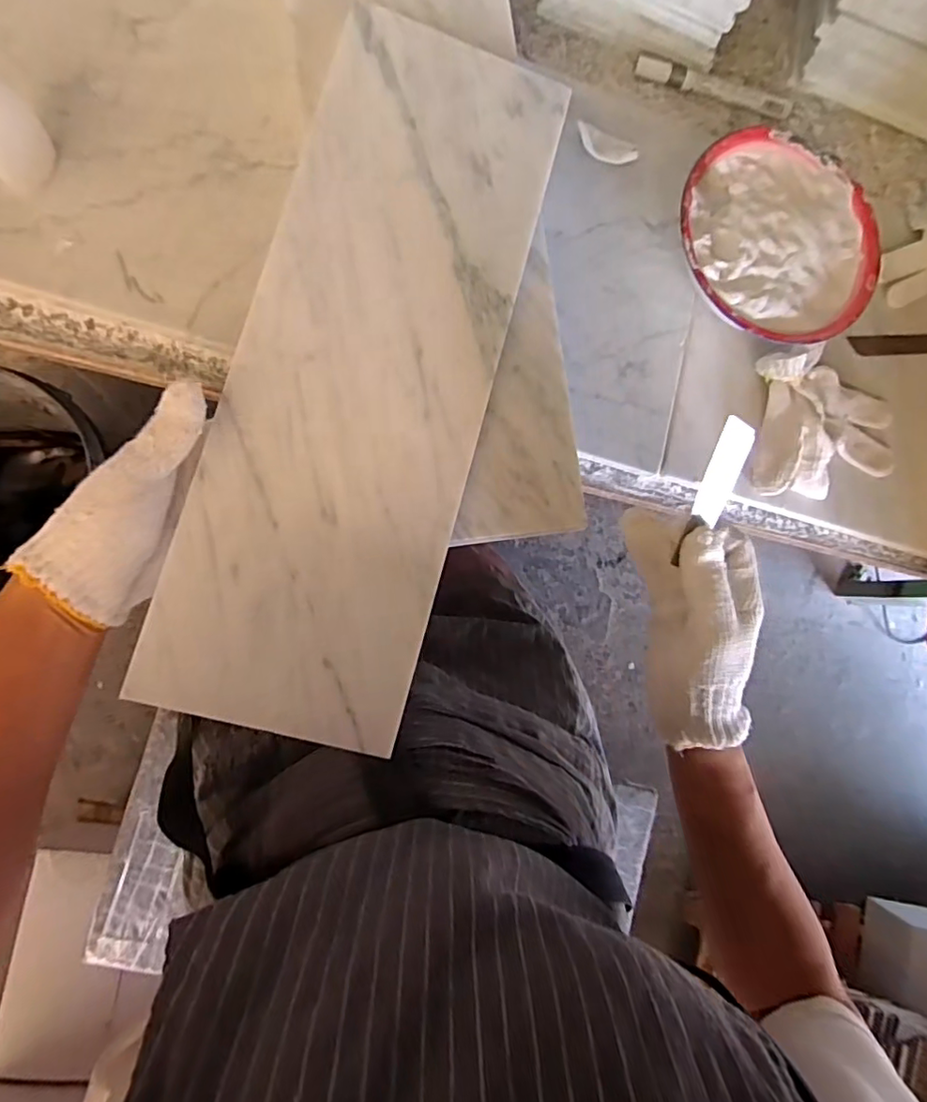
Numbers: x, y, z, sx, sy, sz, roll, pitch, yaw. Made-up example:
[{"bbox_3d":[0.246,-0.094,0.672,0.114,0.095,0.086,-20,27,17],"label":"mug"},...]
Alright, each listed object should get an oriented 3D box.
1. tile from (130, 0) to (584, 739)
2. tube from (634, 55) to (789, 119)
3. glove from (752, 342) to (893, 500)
[{"bbox_3d":[-0.055,-0.115,0.353,0.147,0.007,0.443,16,83,-7],"label":"tile"},{"bbox_3d":[0.221,-0.404,0.501,0.145,0.017,0.018,13,84,-7],"label":"tube"},{"bbox_3d":[0.304,-0.103,0.468,0.130,0.033,0.113,1,85,-8],"label":"glove"}]

